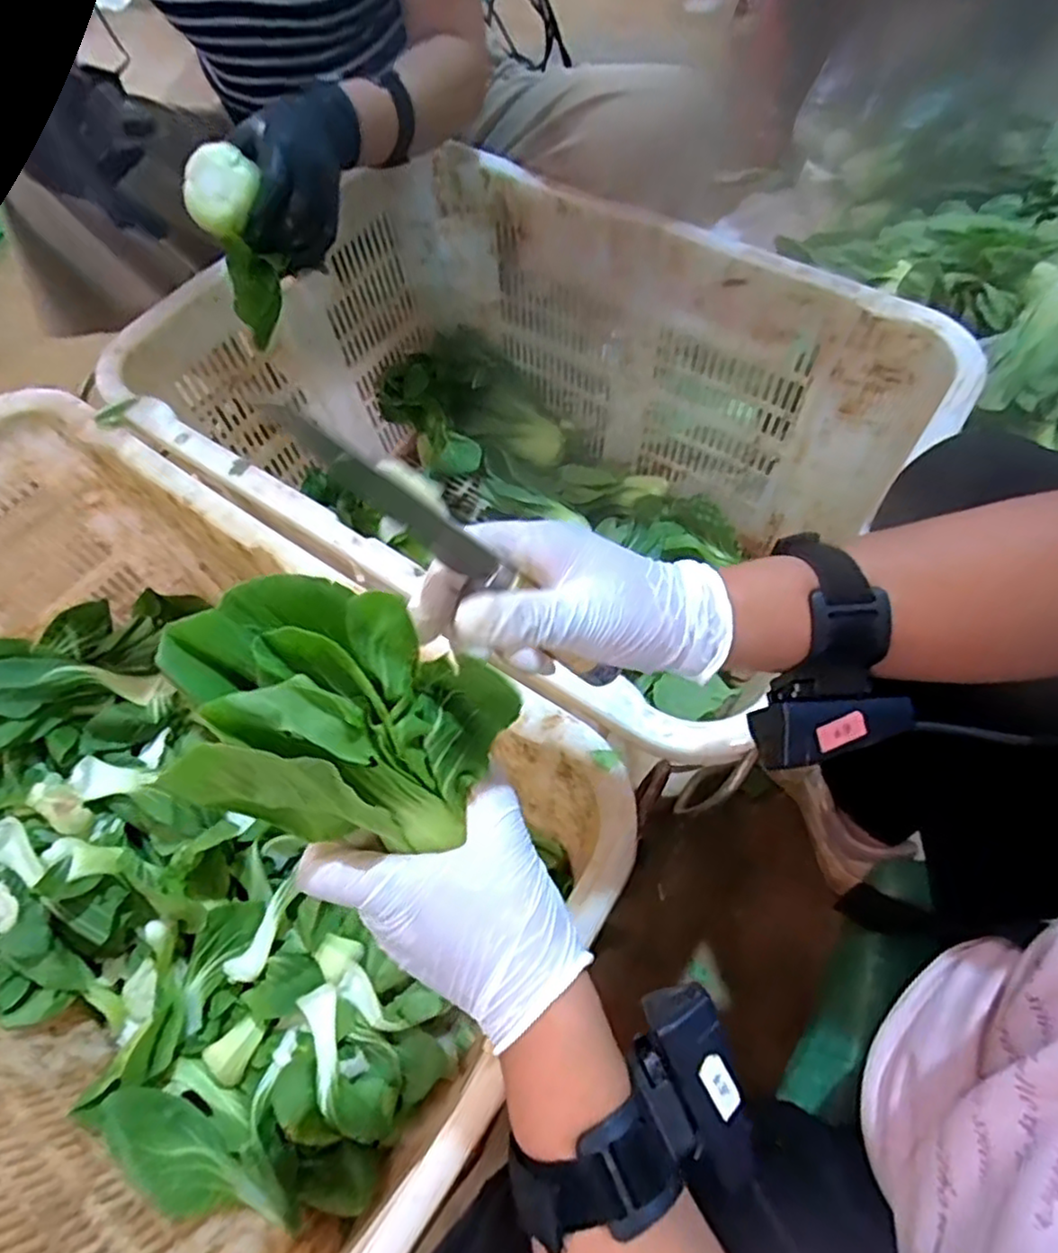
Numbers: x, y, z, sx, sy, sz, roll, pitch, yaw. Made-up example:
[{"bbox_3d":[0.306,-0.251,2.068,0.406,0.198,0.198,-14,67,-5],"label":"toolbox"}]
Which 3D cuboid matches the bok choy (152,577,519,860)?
[{"bbox_3d":[-0.083,0.039,0.287,0.075,0.135,0.094,9,65,54],"label":"bok choy"}]

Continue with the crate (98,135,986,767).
[{"bbox_3d":[-0.013,-0.160,0.714,0.631,0.334,0.447,31,68,19],"label":"crate"}]

